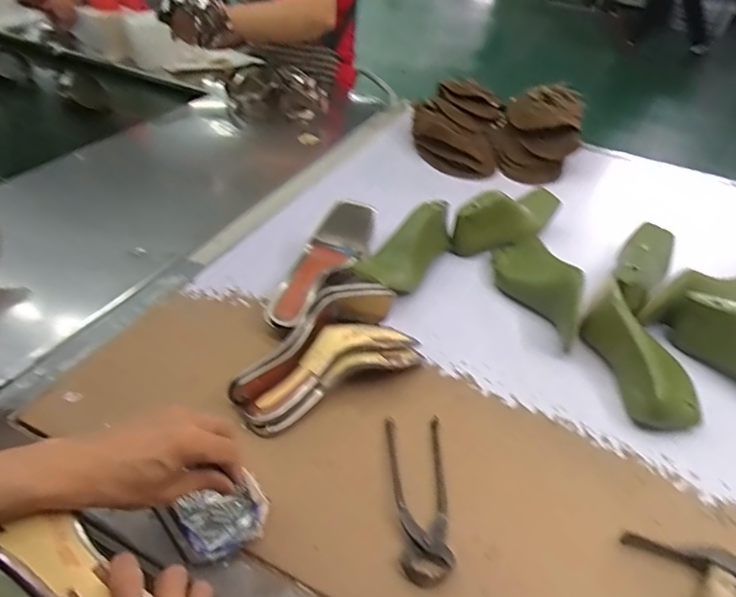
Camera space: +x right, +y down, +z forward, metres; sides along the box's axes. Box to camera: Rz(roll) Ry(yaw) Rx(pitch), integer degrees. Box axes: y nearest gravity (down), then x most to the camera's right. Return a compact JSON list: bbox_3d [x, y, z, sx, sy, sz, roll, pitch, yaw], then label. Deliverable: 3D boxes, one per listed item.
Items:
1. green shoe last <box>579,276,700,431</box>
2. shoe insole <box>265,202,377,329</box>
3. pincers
[{"bbox_3d":[0.333,0.067,0.625,0.075,0.066,0.185,-3,42,-10],"label":"green shoe last"},{"bbox_3d":[-0.068,-0.048,0.689,0.077,0.043,0.217,24,61,20],"label":"shoe insole"},{"bbox_3d":[0.051,0.187,0.491,0.054,0.016,0.168,2,41,-4],"label":"pincers"}]

